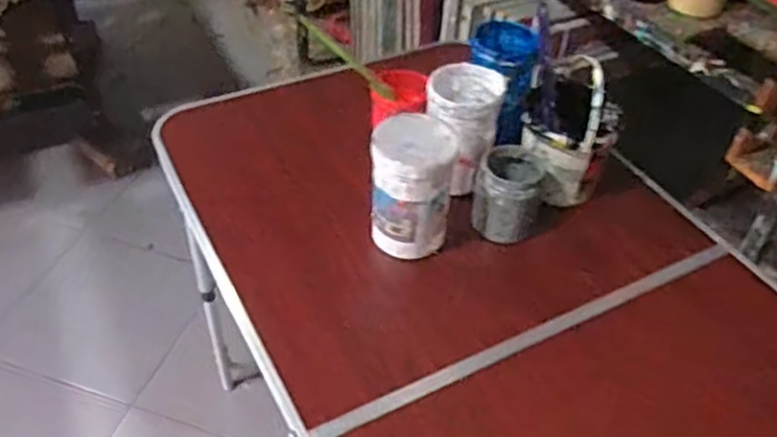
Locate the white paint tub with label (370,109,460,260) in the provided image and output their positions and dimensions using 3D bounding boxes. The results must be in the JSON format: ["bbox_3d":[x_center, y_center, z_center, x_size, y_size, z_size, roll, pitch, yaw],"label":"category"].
[{"bbox_3d":[0.027,-0.036,0.818,0.092,0.162,0.087,2,43,-2],"label":"white paint tub with label"}]

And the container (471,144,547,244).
[{"bbox_3d":[0.154,-0.028,0.887,0.085,0.107,0.097,14,44,12],"label":"container"}]

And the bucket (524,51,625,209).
[{"bbox_3d":[0.230,-0.117,0.896,0.116,0.172,0.115,2,43,-2],"label":"bucket"}]

